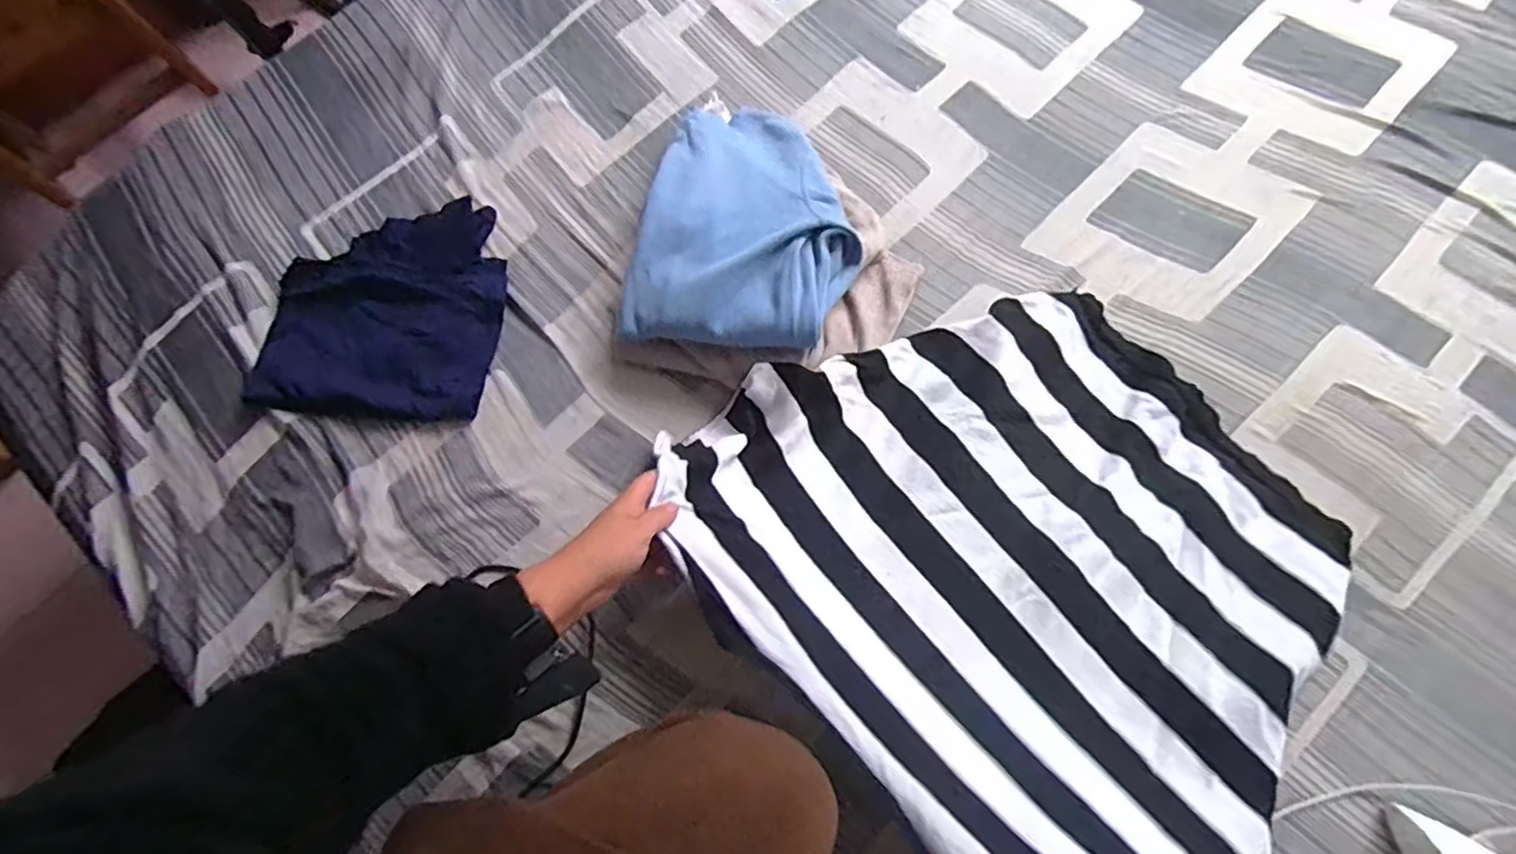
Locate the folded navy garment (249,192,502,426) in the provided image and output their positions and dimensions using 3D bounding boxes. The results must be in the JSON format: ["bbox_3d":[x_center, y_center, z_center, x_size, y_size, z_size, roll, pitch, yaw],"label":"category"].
[{"bbox_3d":[-0.407,-0.137,0.744,0.245,0.028,0.258,3,71,3],"label":"folded navy garment"}]

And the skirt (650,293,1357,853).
[{"bbox_3d":[0.259,0.112,0.607,0.611,0.144,0.503,43,77,14],"label":"skirt"}]

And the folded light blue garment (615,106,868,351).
[{"bbox_3d":[-0.011,-0.237,0.725,0.236,0.062,0.320,3,71,3],"label":"folded light blue garment"}]

